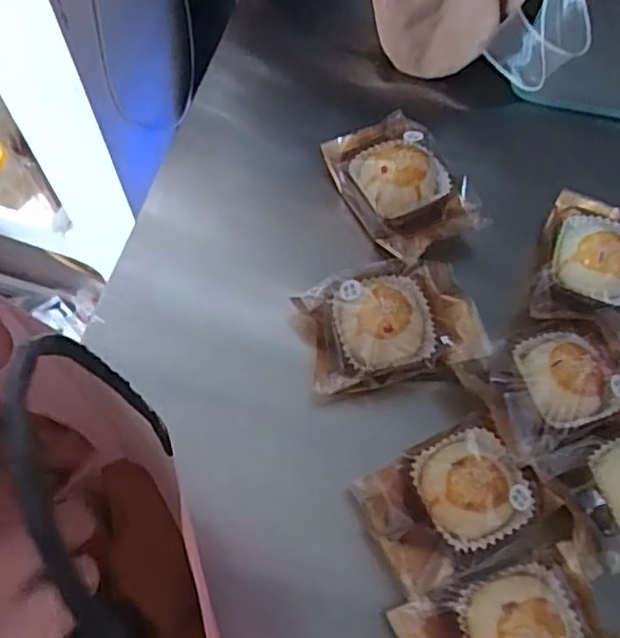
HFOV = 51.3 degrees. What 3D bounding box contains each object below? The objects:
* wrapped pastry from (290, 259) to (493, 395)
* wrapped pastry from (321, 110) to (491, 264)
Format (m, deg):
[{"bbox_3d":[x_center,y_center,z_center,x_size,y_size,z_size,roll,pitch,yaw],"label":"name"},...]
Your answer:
[{"bbox_3d":[0.055,0.005,0.452,0.119,0.053,0.081,-13,69,-8],"label":"wrapped pastry"},{"bbox_3d":[0.070,-0.103,0.488,0.078,0.035,0.115,-28,72,-13],"label":"wrapped pastry"}]

